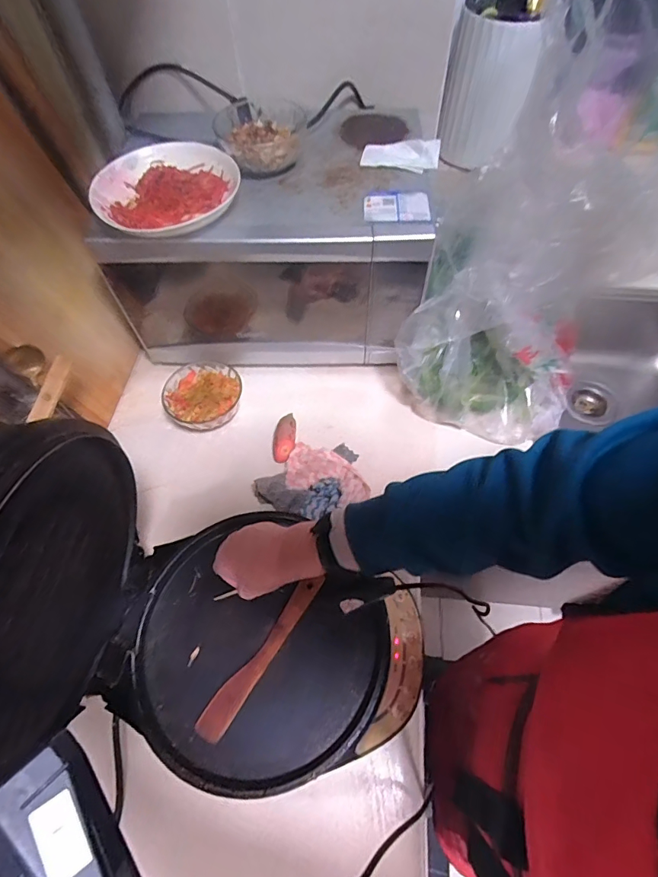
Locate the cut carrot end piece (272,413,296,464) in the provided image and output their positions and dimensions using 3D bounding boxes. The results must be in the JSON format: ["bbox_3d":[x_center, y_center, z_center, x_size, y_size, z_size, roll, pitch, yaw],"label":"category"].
[{"bbox_3d":[-0.071,-0.001,0.662,0.039,0.026,0.075,-1,59,1],"label":"cut carrot end piece"}]

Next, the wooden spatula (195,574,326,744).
[{"bbox_3d":[-0.072,0.233,0.472,0.029,0.015,0.190,30,65,18],"label":"wooden spatula"}]

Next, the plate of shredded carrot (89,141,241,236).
[{"bbox_3d":[-0.203,-0.316,0.537,0.174,0.032,0.144,-25,61,-13],"label":"plate of shredded carrot"}]

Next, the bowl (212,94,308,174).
[{"bbox_3d":[-0.090,-0.408,0.577,0.118,0.043,0.131,0,59,2],"label":"bowl"}]

